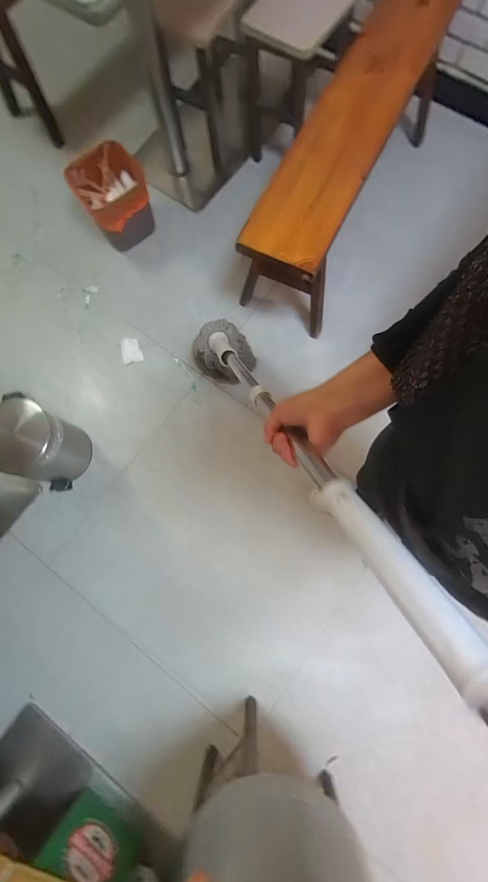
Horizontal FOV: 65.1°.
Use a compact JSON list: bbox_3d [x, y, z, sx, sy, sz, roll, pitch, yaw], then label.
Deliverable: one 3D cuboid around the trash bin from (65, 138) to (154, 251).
[{"bbox_3d":[-0.468,-0.902,1.417,0.253,0.197,0.251,-34,78,-4],"label":"trash bin"}]

